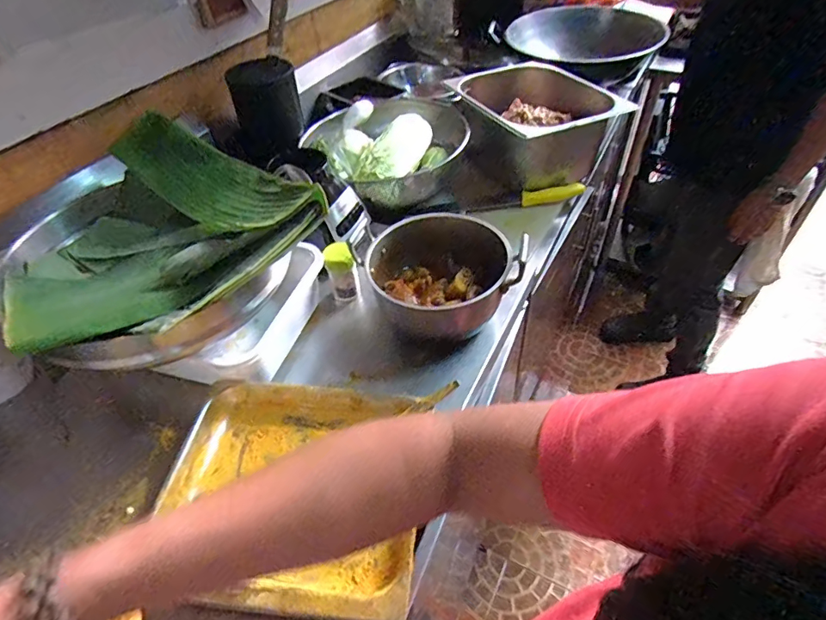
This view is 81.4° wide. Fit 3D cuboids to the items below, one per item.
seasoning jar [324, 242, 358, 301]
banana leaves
[{"bbox_3d":[-0.104,-0.055,0.721,0.049,0.095,0.052,-10,46,-7],"label":"seasoning jar"},{"bbox_3d":[-0.338,-0.088,0.623,0.349,0.129,0.363,-36,54,-28],"label":"banana leaves"}]

